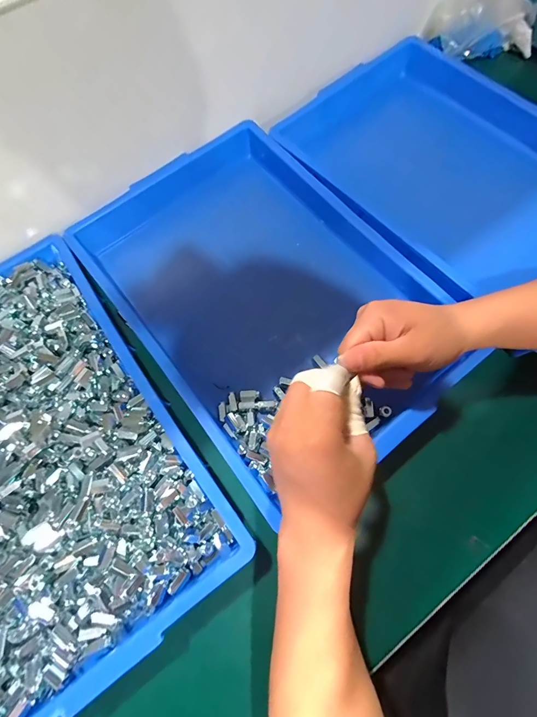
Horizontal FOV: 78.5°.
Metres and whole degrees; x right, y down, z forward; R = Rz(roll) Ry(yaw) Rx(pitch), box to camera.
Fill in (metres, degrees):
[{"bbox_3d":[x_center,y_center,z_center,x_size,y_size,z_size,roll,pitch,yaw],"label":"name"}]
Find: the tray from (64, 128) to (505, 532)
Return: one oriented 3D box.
[{"bbox_3d":[-0.012,-0.081,0.394,0.285,0.062,0.398,-38,75,-11],"label":"tray"}]

